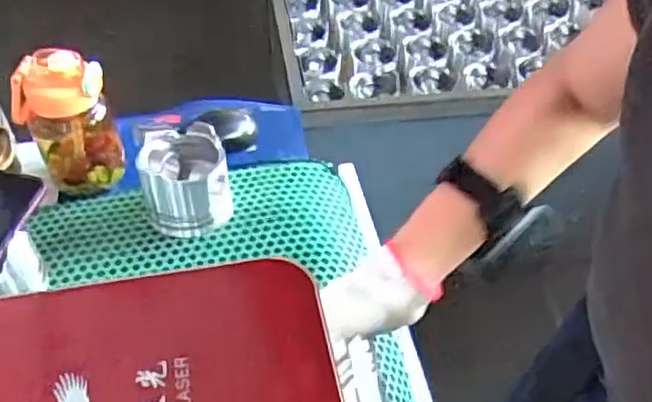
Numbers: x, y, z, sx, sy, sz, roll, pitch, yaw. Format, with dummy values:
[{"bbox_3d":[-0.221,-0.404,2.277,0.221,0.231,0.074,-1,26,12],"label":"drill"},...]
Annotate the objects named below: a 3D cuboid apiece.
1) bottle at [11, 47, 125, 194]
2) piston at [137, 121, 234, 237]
[{"bbox_3d":[-0.288,-0.095,0.745,0.099,0.155,0.087,-21,53,-19],"label":"bottle"},{"bbox_3d":[-0.154,-0.024,0.732,0.092,0.073,0.103,-14,51,-14],"label":"piston"}]

